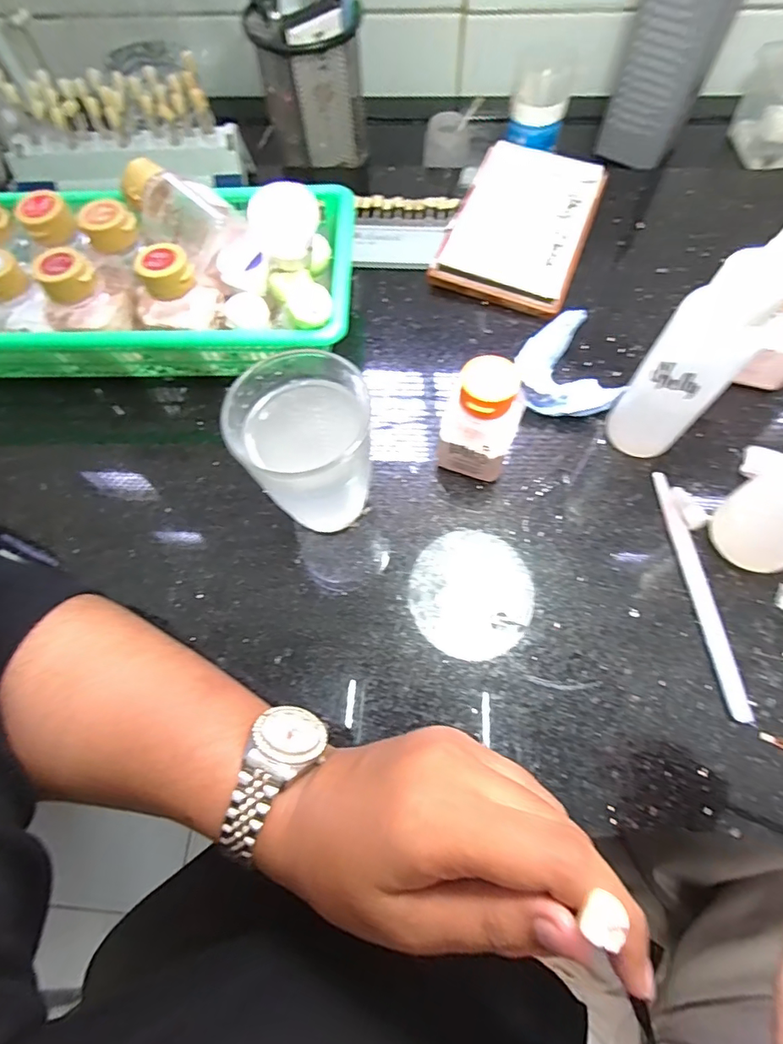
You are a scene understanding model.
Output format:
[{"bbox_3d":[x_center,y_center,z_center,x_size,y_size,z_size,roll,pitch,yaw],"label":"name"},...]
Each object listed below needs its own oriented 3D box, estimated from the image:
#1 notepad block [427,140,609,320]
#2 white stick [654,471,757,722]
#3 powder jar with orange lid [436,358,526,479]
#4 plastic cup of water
[{"bbox_3d":[0.099,-0.225,0.378,0.095,0.012,0.149,20,70,10],"label":"notepad block"},{"bbox_3d":[0.168,0.036,0.277,0.009,0.004,0.138,-7,67,0],"label":"white stick"},{"bbox_3d":[0.050,-0.055,0.279,0.040,0.080,0.031,16,69,9],"label":"powder jar with orange lid"},{"bbox_3d":[-0.040,-0.034,0.266,0.061,0.095,0.078,-12,67,-2],"label":"plastic cup of water"}]

